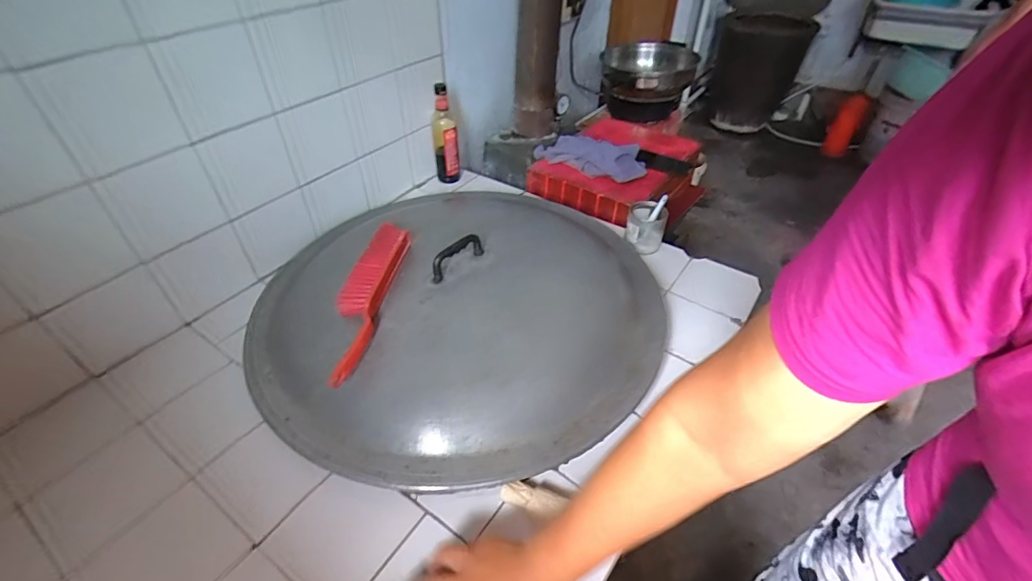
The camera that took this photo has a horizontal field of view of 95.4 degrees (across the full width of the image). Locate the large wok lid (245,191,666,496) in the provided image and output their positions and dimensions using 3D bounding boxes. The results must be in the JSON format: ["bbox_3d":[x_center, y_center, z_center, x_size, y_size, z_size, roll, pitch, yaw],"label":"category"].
[{"bbox_3d":[-0.085,-0.003,0.818,0.635,0.102,0.666,0,41,0],"label":"large wok lid"}]

